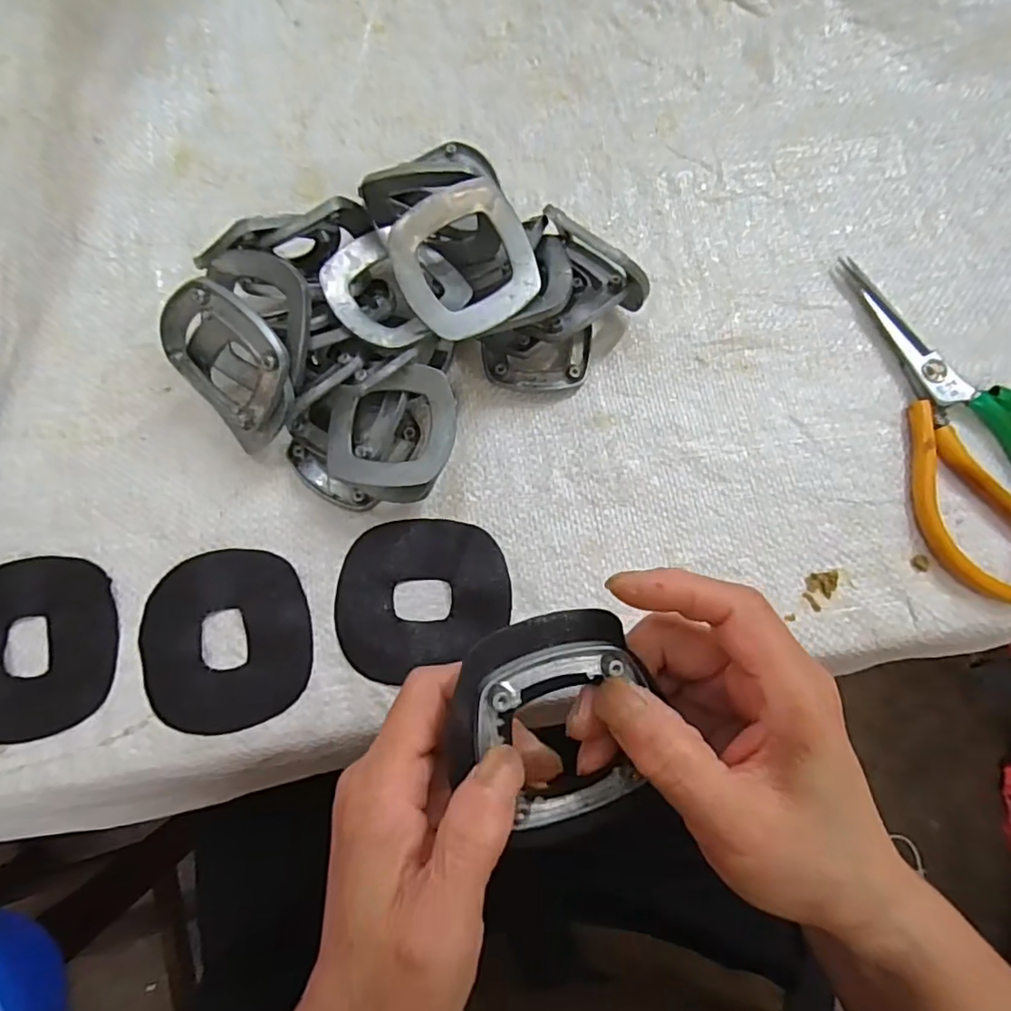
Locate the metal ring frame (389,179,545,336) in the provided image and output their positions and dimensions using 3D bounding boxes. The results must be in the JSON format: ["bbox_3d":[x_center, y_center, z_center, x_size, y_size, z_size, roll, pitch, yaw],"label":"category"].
[{"bbox_3d":[-0.016,-0.107,0.259,0.061,0.008,0.058,-30,108,-10],"label":"metal ring frame"}]

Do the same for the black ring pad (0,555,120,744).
[{"bbox_3d":[-0.219,0.064,0.273,0.077,0.004,0.081,-2,78,-1],"label":"black ring pad"}]

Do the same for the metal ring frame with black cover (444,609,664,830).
[{"bbox_3d":[0.013,0.072,0.199,0.063,0.022,0.067,-8,79,-15],"label":"metal ring frame with black cover"}]

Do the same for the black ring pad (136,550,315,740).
[{"bbox_3d":[-0.130,0.062,0.276,0.075,0.004,0.080,-10,78,-3],"label":"black ring pad"}]

